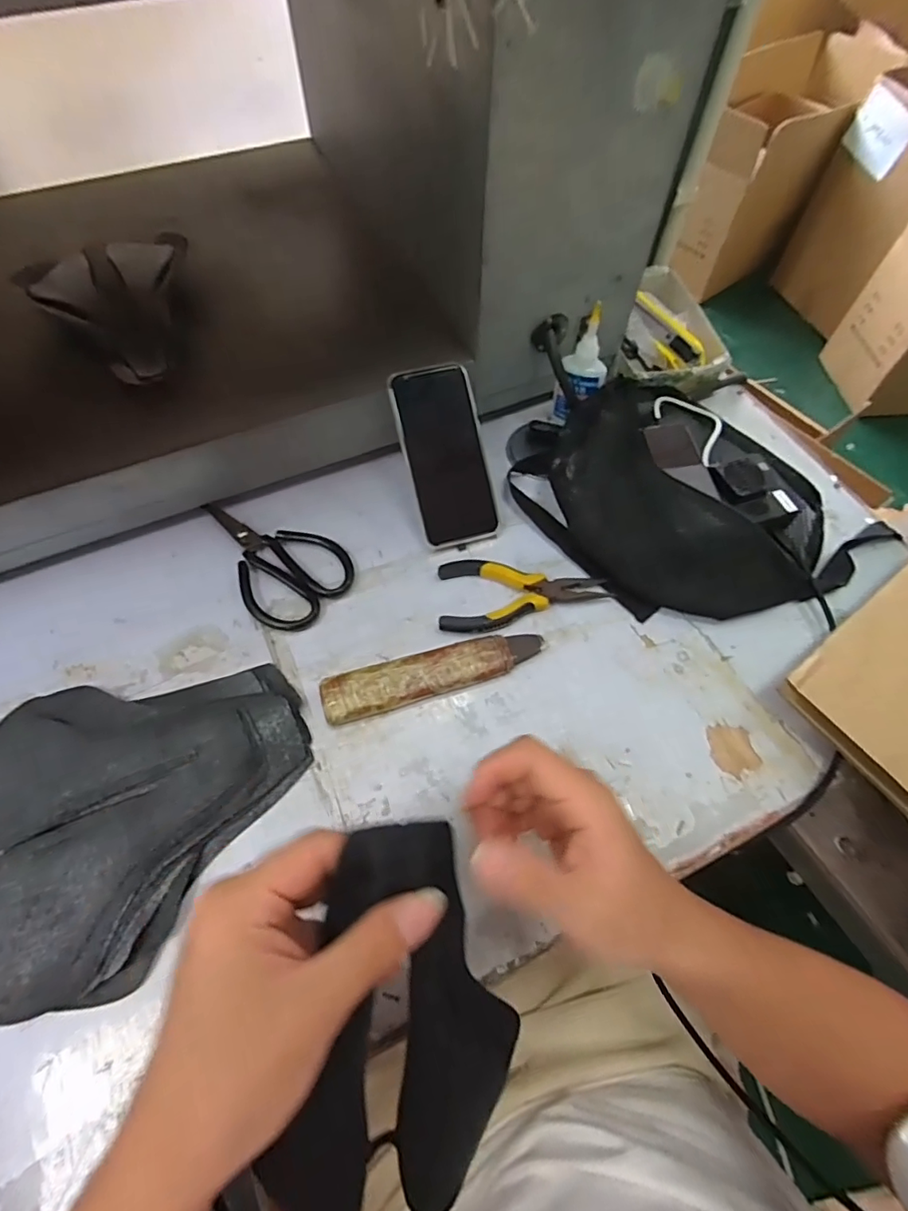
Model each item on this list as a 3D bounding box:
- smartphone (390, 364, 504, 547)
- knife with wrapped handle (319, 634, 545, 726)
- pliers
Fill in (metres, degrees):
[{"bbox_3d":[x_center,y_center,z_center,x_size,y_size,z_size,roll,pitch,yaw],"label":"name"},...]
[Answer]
[{"bbox_3d":[-0.007,-0.140,0.511,0.077,0.015,0.161,-16,98,-10],"label":"smartphone"},{"bbox_3d":[-0.015,0.058,0.453,0.185,0.015,0.040,-14,61,-9],"label":"knife with wrapped handle"},{"bbox_3d":[0.062,-0.009,0.492,0.148,0.017,0.067,-1,60,-2],"label":"pliers"}]

